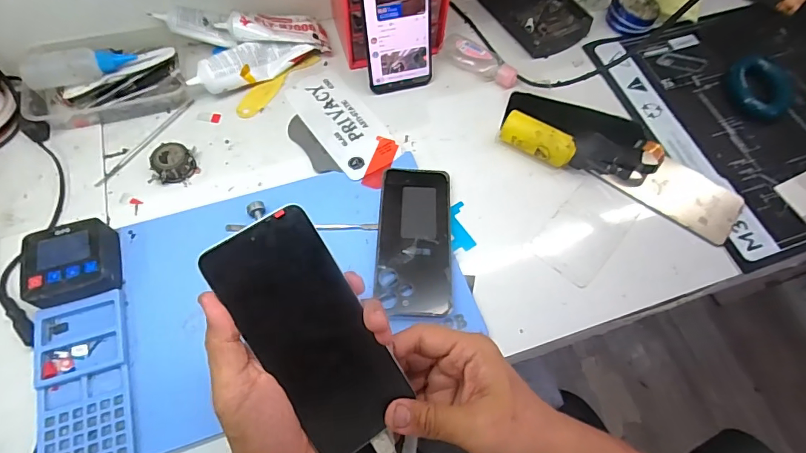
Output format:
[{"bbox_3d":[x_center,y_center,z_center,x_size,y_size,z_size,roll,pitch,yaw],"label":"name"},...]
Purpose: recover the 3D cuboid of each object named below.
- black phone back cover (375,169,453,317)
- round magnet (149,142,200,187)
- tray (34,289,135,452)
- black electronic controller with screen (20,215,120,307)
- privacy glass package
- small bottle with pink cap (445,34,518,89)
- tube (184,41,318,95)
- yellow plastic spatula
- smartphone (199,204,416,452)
[{"bbox_3d":[0.012,0.009,0.442,0.072,0.009,0.161,2,60,0],"label":"black phone back cover"},{"bbox_3d":[-0.246,-0.067,0.473,0.042,0.023,0.041,1,64,-2],"label":"round magnet"},{"bbox_3d":[-0.269,0.134,0.373,0.068,0.014,0.148,-15,66,-10],"label":"tray"},{"bbox_3d":[-0.303,0.036,0.408,0.071,0.035,0.071,-13,66,-8],"label":"black electronic controller with screen"},{"bbox_3d":[-0.070,-0.122,0.513,0.073,0.006,0.159,-32,70,-16],"label":"privacy glass package"},{"bbox_3d":[0.097,-0.208,0.556,0.038,0.024,0.101,-39,72,-19],"label":"small bottle with pink cap"},{"bbox_3d":[-0.179,-0.193,0.525,0.141,0.036,0.035,-30,69,-29],"label":"tube"},{"bbox_3d":[-0.156,-0.176,0.542,0.030,0.004,0.122,35,68,14],"label":"yellow plastic spatula"},{"bbox_3d":[-0.060,0.073,0.297,0.073,0.004,0.166,-30,97,-15],"label":"smartphone"}]

